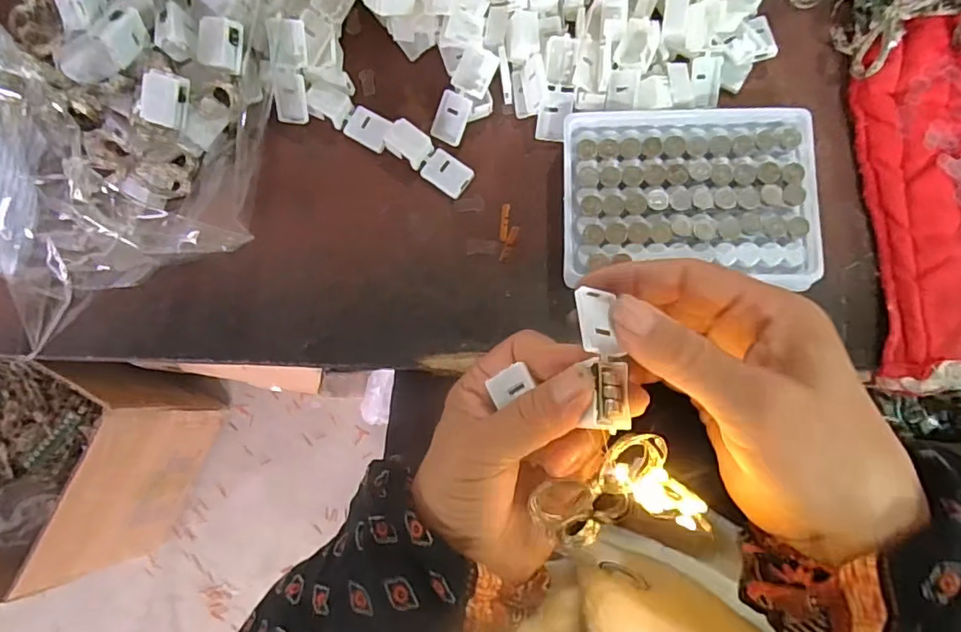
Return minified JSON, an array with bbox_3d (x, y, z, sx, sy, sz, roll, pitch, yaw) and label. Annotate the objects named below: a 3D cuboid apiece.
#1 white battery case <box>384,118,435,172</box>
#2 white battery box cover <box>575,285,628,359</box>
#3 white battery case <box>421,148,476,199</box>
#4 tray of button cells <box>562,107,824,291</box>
[{"bbox_3d":[-0.043,-0.102,0.334,0.028,0.010,0.019,39,86,9],"label":"white battery case"},{"bbox_3d":[0.046,0.003,0.224,0.018,0.004,0.027,9,64,-29],"label":"white battery box cover"},{"bbox_3d":[-0.019,-0.084,0.333,0.027,0.005,0.021,36,85,8],"label":"white battery case"},{"bbox_3d":[0.110,-0.066,0.308,0.129,0.023,0.096,0,83,5],"label":"tray of button cells"}]

